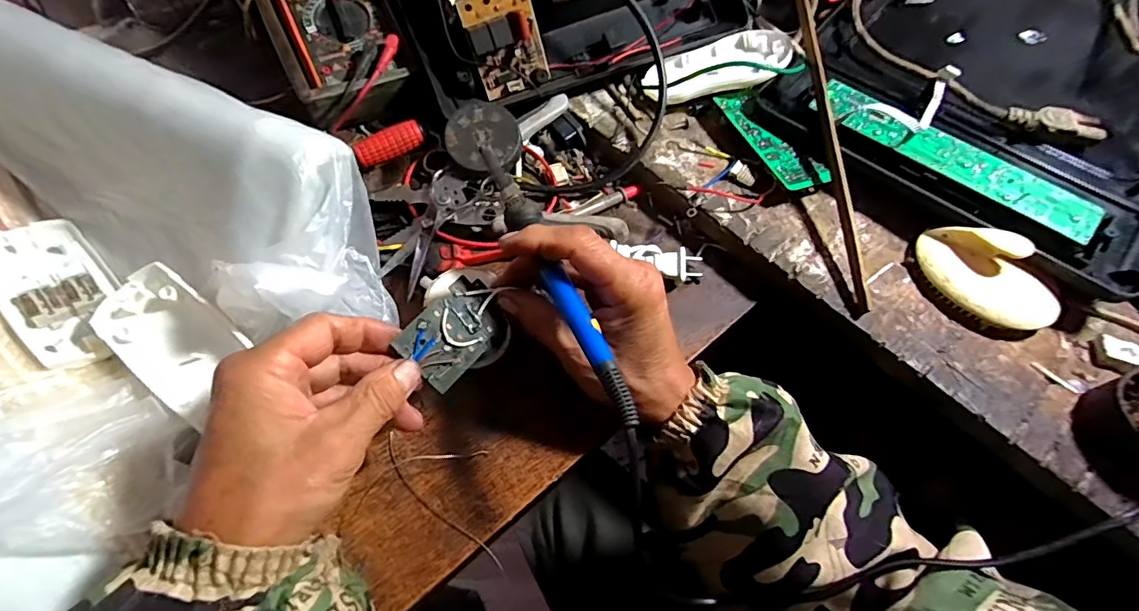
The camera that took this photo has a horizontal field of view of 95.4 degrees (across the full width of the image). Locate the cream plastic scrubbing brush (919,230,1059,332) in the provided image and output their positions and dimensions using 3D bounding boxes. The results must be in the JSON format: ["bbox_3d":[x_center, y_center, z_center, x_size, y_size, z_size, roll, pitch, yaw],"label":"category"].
[{"bbox_3d":[0.286,-0.021,0.355,0.057,0.036,0.092,-27,66,-15],"label":"cream plastic scrubbing brush"}]

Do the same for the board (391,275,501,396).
[{"bbox_3d":[-0.066,0.016,0.303,0.059,0.004,0.041,-46,107,-21],"label":"board"}]

